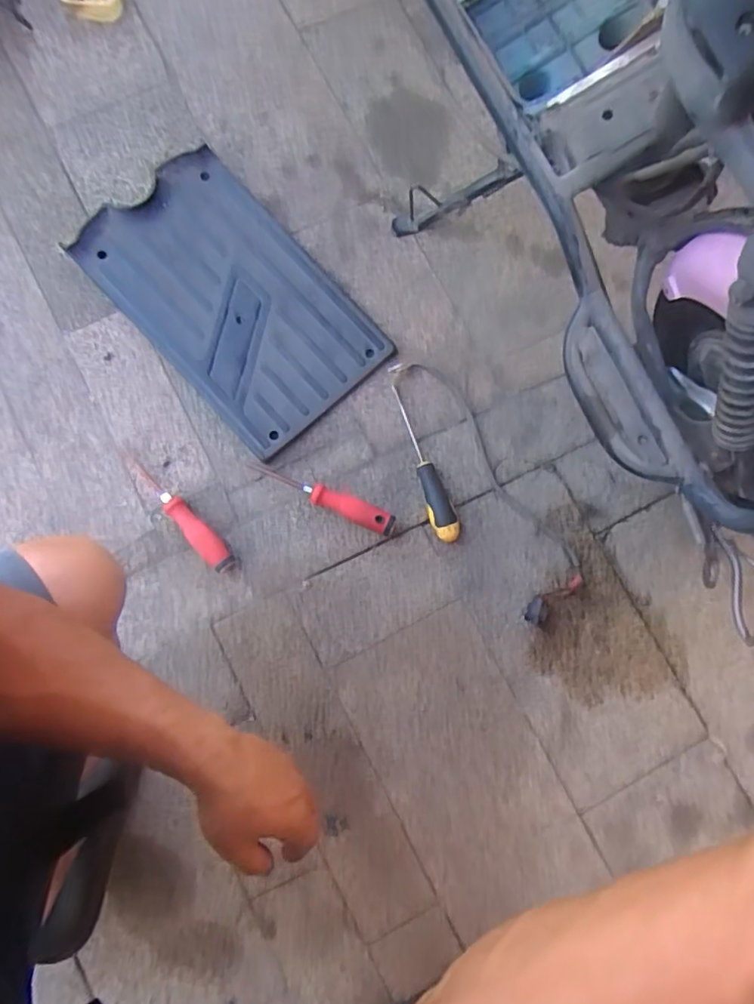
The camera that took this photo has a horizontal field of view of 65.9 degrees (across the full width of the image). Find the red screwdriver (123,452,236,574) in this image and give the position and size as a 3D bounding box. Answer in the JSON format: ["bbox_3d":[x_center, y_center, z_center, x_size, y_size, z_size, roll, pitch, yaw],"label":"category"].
[{"bbox_3d":[-0.258,0.012,0.758,0.032,0.027,0.200,-41,85,-8],"label":"red screwdriver"}]

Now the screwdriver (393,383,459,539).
[{"bbox_3d":[0.067,-0.053,0.786,0.034,0.034,0.221,-14,80,-3],"label":"screwdriver"}]

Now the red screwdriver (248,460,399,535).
[{"bbox_3d":[-0.074,-0.009,0.771,0.206,0.029,0.028,24,81,1],"label":"red screwdriver"}]

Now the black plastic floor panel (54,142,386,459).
[{"bbox_3d":[-0.199,-0.278,0.808,0.247,0.023,0.394,-43,90,-6],"label":"black plastic floor panel"}]

